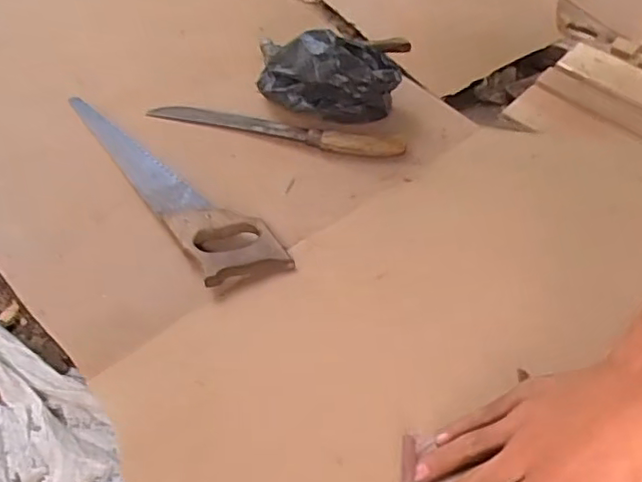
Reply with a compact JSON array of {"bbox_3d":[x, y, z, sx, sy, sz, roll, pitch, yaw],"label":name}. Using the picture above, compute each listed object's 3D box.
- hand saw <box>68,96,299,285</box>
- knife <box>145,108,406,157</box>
[{"bbox_3d":[-0.194,-0.083,0.782,0.090,0.023,0.410,-30,58,-27],"label":"hand saw"},{"bbox_3d":[-0.065,-0.150,0.860,0.354,0.019,0.039,11,51,2],"label":"knife"}]

